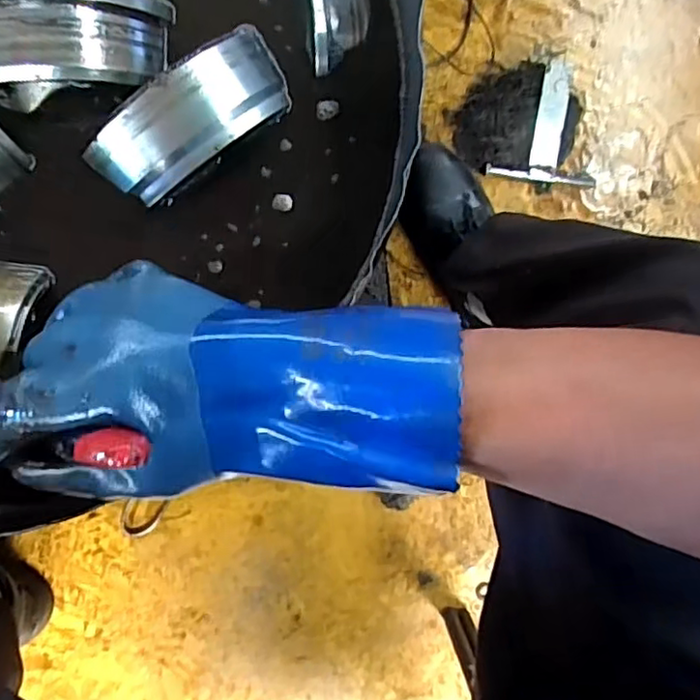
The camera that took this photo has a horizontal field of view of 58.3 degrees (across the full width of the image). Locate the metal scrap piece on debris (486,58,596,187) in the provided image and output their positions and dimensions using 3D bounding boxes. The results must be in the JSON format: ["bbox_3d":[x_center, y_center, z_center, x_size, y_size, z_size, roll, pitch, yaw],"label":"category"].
[{"bbox_3d":[0.262,-0.286,0.795,0.147,0.020,0.142,4,117,-12],"label":"metal scrap piece on debris"}]

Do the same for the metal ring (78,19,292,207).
[{"bbox_3d":[-0.099,-0.150,0.403,0.134,0.035,0.060,-43,94,-6],"label":"metal ring"}]

